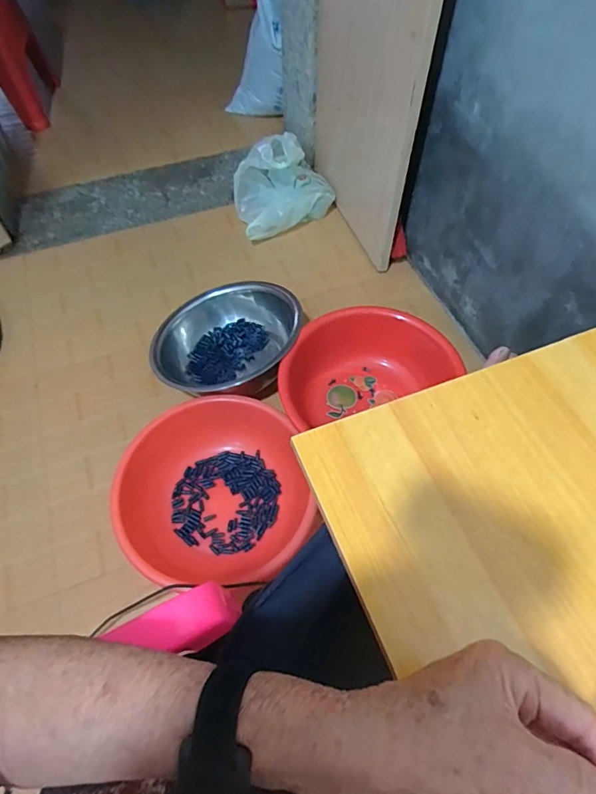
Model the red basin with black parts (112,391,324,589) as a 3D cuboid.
[{"bbox_3d":[-0.151,0.162,0.849,0.347,0.097,0.336,0,58,0],"label":"red basin with black parts"}]

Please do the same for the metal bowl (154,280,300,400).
[{"bbox_3d":[-0.156,-0.115,0.996,0.313,0.152,0.290,0,58,0],"label":"metal bowl"}]

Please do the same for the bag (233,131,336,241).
[{"bbox_3d":[-0.035,-0.583,1.256,0.281,0.202,0.196,-10,59,-6],"label":"bag"}]

